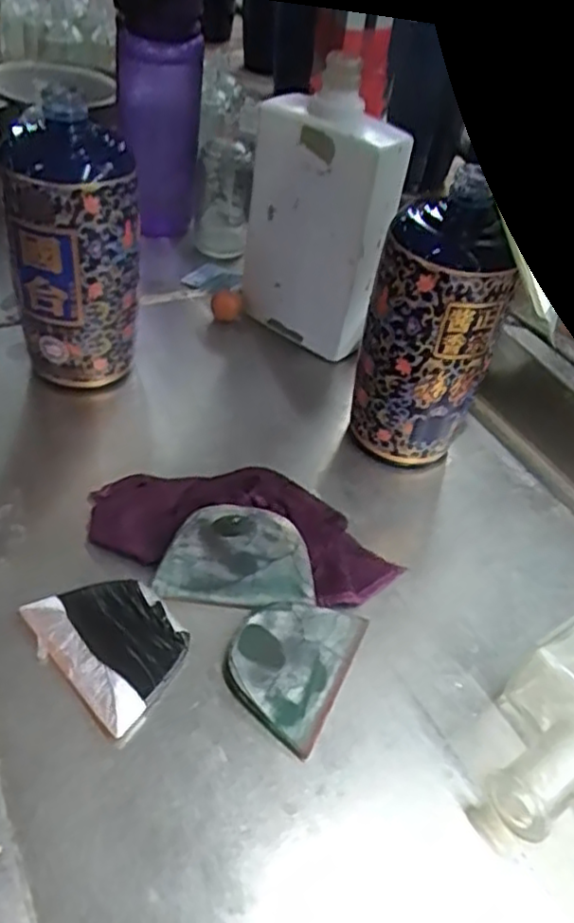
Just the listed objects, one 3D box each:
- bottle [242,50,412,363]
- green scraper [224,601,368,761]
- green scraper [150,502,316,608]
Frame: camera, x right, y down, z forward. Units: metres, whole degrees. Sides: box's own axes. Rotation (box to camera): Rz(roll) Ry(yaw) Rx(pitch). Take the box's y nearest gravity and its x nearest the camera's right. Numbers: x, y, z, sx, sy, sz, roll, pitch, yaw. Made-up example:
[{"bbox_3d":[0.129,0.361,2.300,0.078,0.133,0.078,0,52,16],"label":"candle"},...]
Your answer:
[{"bbox_3d":[0.023,-0.177,0.541,0.114,0.195,0.050,28,49,19],"label":"bottle"},{"bbox_3d":[0.001,0.100,0.359,0.058,0.007,0.081,22,47,15],"label":"green scraper"},{"bbox_3d":[-0.028,0.052,0.390,0.084,0.004,0.053,5,81,-3],"label":"green scraper"}]

